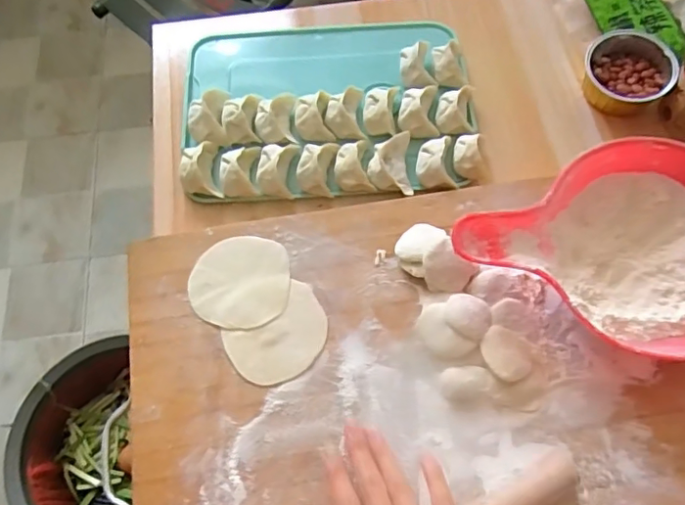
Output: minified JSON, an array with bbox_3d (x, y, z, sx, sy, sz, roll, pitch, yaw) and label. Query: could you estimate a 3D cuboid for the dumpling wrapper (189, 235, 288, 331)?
[{"bbox_3d":[-0.084,0.023,0.447,0.078,0.004,0.079,3,66,2],"label":"dumpling wrapper"}]

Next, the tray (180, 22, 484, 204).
[{"bbox_3d":[-0.013,-0.155,0.530,0.269,0.031,0.220,-1,66,0],"label":"tray"}]

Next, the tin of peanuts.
[{"bbox_3d":[0.276,-0.174,0.531,0.073,0.043,0.067,0,66,1],"label":"tin of peanuts"}]

